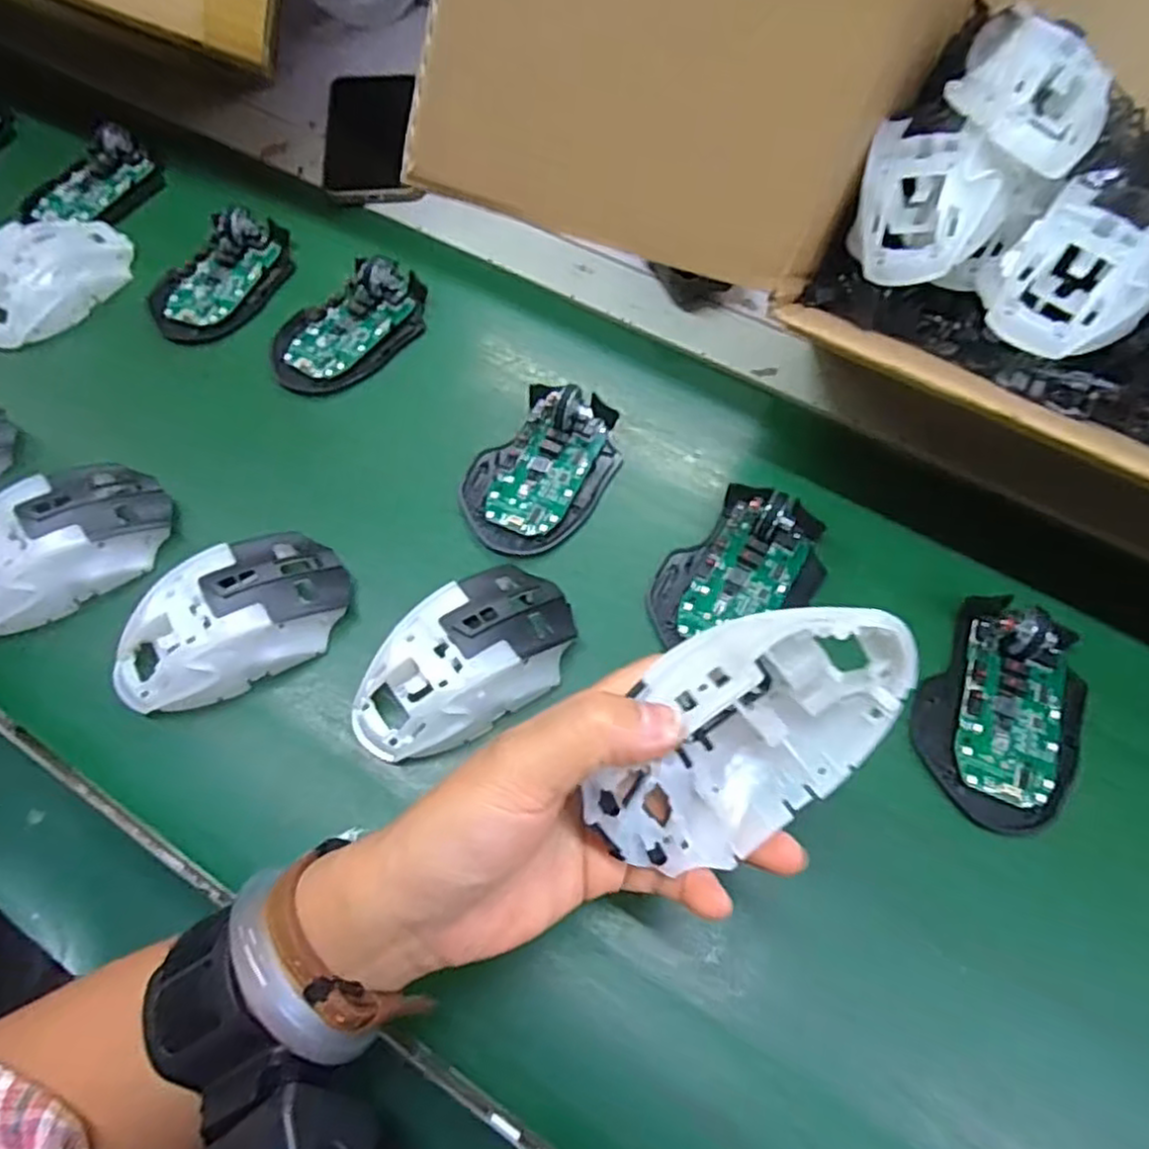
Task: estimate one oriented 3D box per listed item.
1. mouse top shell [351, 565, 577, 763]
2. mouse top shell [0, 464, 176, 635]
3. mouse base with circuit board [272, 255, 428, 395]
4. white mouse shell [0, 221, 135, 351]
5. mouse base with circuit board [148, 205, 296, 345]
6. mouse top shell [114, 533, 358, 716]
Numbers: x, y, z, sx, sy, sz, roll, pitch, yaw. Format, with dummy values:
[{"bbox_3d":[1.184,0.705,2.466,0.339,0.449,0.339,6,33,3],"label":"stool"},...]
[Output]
[{"bbox_3d":[-0.051,0.043,0.338,0.114,0.034,0.065,-36,69,-18],"label":"mouse top shell"},{"bbox_3d":[-0.266,-0.014,0.362,0.065,0.036,0.109,29,65,13],"label":"mouse top shell"},{"bbox_3d":[-0.144,-0.164,0.455,0.066,0.024,0.111,38,68,16],"label":"mouse base with circuit board"},{"bbox_3d":[-0.346,-0.197,0.462,0.062,0.033,0.111,29,65,13],"label":"white mouse shell"},{"bbox_3d":[-0.237,-0.204,0.472,0.068,0.022,0.114,22,64,10],"label":"mouse base with circuit board"},{"bbox_3d":[-0.168,0.022,0.347,0.113,0.037,0.062,-32,68,-17],"label":"mouse top shell"}]

